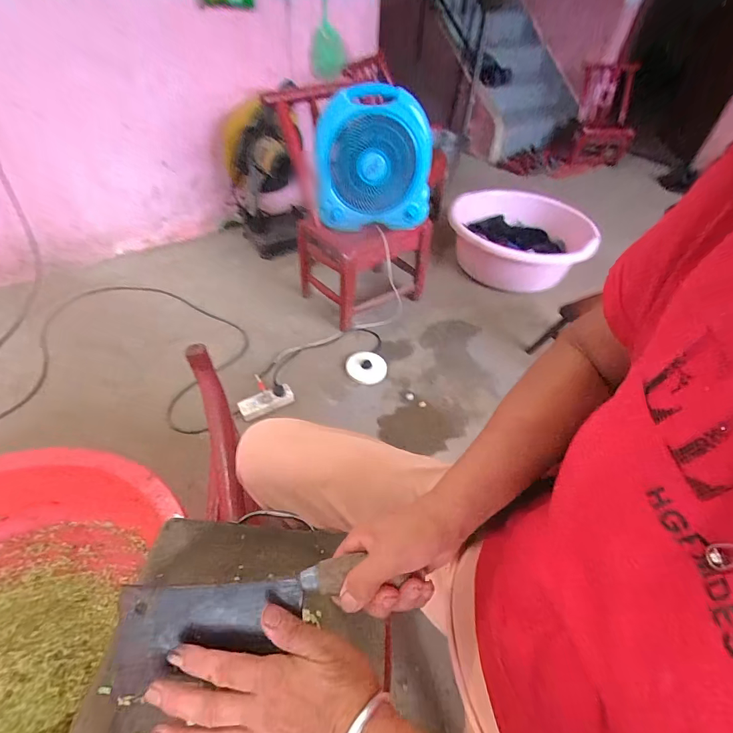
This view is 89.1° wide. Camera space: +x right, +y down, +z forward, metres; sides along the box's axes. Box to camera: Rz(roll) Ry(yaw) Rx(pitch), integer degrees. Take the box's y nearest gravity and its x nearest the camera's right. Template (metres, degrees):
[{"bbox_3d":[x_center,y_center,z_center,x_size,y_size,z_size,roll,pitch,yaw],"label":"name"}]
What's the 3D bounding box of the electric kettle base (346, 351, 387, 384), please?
[{"bbox_3d":[0.000,0.001,1.182,0.126,0.025,0.120,2,49,-2],"label":"electric kettle base"}]

